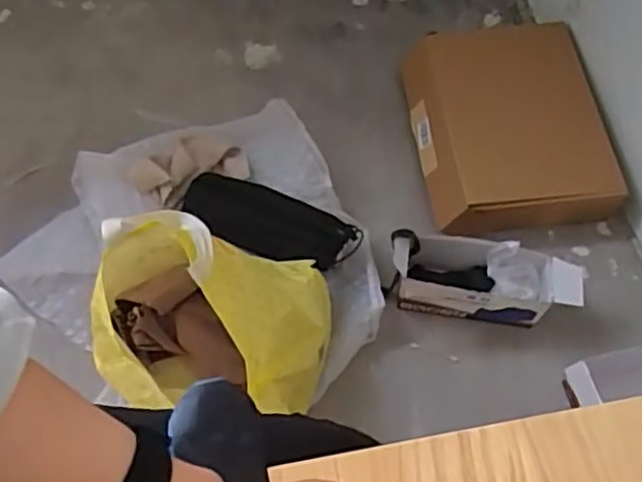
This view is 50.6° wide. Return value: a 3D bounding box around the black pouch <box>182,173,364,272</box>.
[{"bbox_3d":[-0.083,-0.031,1.063,0.287,0.053,0.128,24,64,9],"label":"black pouch"}]

